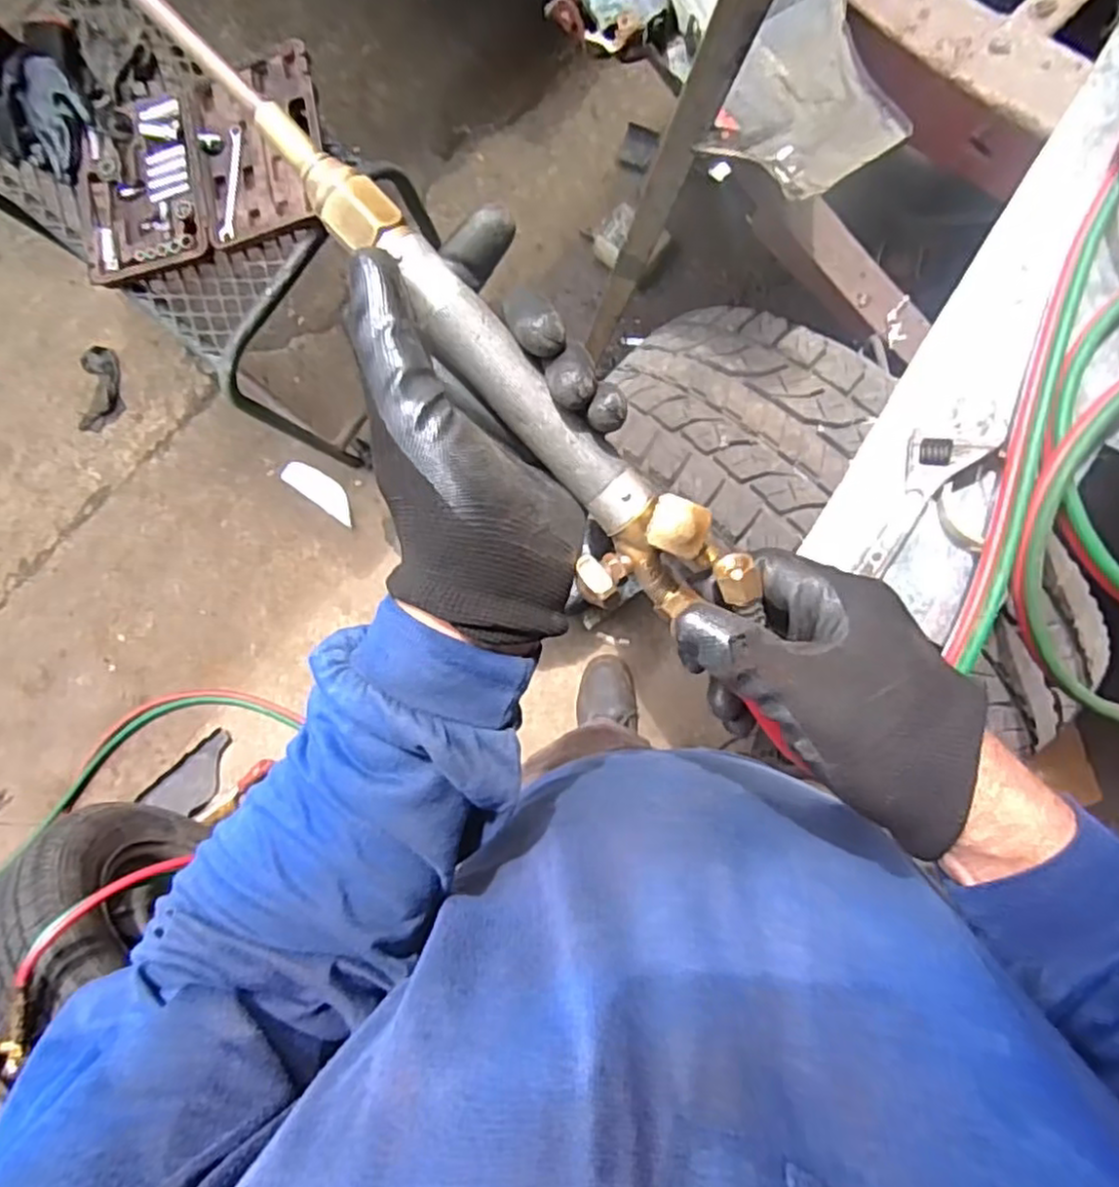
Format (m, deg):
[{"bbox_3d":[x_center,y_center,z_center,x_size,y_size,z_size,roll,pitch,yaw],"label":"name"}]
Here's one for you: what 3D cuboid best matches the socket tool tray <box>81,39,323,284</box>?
[{"bbox_3d":[-0.540,-0.654,1.052,0.400,0.043,0.330,-10,85,7],"label":"socket tool tray"}]

